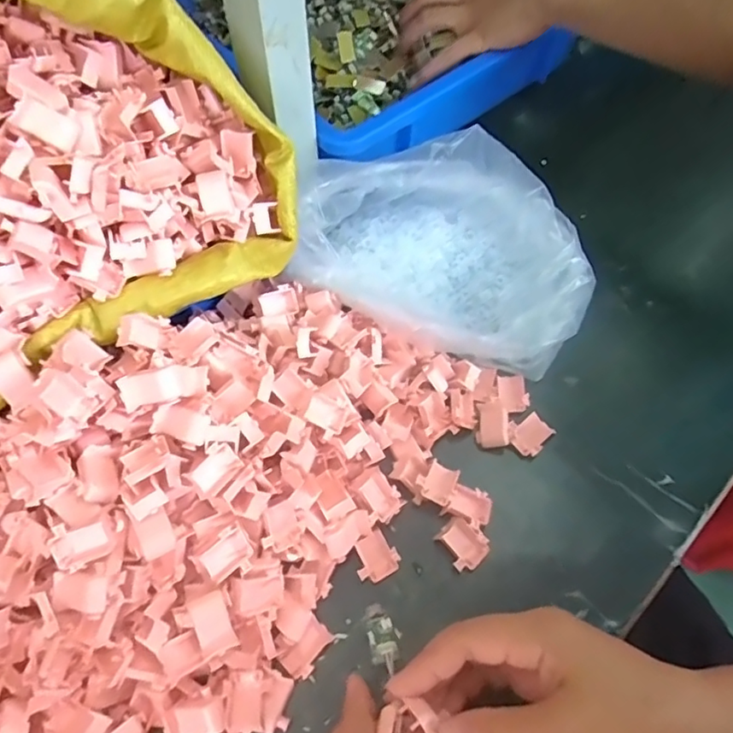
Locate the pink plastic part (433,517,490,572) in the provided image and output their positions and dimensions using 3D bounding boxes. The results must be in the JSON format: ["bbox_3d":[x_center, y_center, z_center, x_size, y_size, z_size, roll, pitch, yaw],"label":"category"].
[{"bbox_3d":[0.065,0.121,0.391,0.028,0.015,0.032,-40,67,-21],"label":"pink plastic part"}]

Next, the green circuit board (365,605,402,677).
[{"bbox_3d":[0.010,0.148,0.315,0.017,0.005,0.039,-13,32,-8],"label":"green circuit board"}]

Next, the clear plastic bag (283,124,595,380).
[{"bbox_3d":[0.060,-0.091,0.460,0.240,0.093,0.151,15,61,8],"label":"clear plastic bag"}]

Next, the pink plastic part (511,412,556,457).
[{"bbox_3d":[0.124,0.053,0.430,0.029,0.014,0.024,-36,66,-19],"label":"pink plastic part"}]

